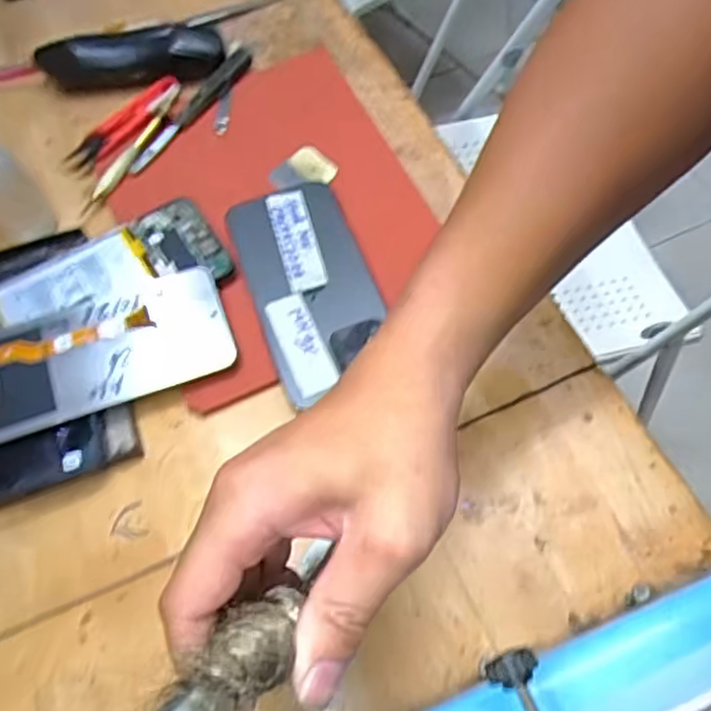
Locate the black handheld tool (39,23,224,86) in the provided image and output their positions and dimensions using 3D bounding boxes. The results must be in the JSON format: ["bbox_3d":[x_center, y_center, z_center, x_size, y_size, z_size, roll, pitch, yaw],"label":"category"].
[{"bbox_3d":[-0.174,-0.229,0.516,0.137,0.027,0.036,-6,64,-1],"label":"black handheld tool"}]

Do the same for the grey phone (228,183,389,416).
[{"bbox_3d":[-0.028,-0.047,0.442,0.078,0.011,0.152,-19,65,-7],"label":"grey phone"}]

